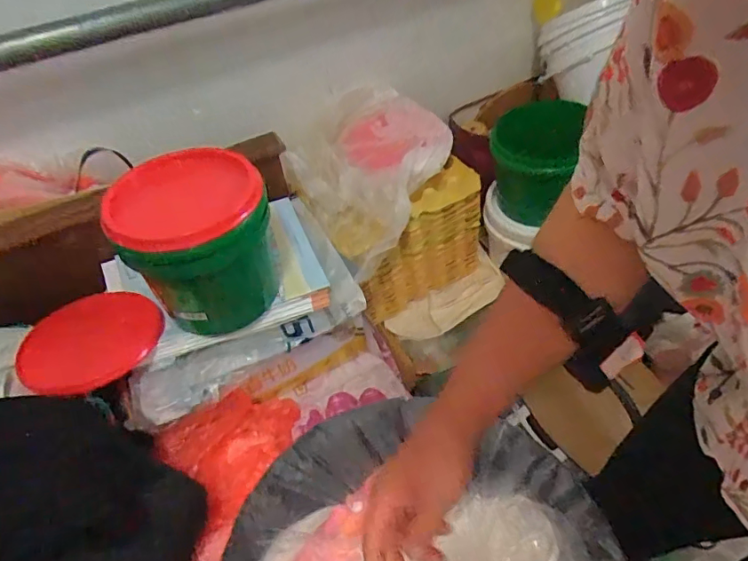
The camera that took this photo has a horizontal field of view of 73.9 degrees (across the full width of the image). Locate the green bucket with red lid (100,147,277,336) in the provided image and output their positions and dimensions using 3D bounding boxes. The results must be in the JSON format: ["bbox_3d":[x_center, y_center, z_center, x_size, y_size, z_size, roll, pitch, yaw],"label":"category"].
[{"bbox_3d":[-0.223,-0.042,0.678,0.173,0.228,0.179,-12,47,-5],"label":"green bucket with red lid"}]

